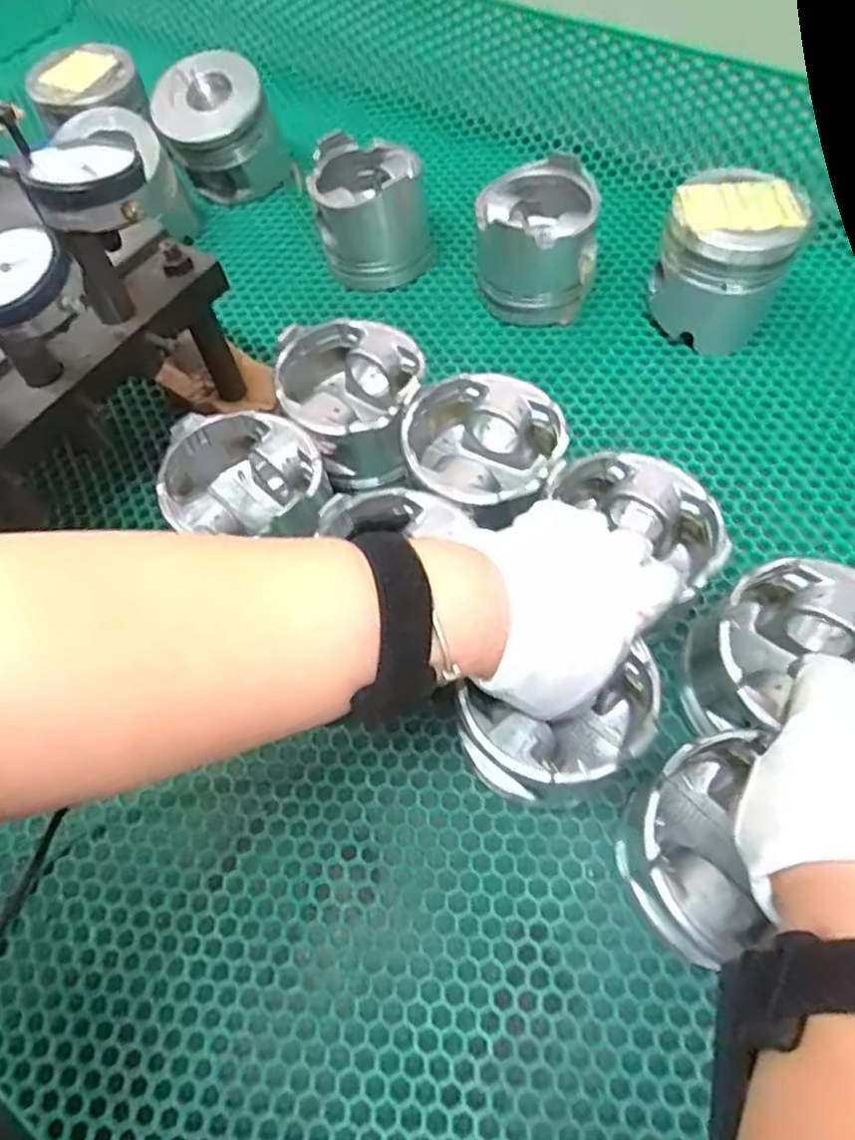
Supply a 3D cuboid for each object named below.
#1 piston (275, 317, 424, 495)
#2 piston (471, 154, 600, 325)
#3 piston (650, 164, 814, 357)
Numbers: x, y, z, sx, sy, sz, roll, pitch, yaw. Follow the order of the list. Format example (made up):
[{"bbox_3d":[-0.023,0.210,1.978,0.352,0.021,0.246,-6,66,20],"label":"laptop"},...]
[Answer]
[{"bbox_3d":[-0.047,-0.111,0.478,0.092,0.084,0.102,-8,61,-1],"label":"piston"},{"bbox_3d":[0.086,-0.258,0.552,0.090,0.086,0.090,-2,61,3],"label":"piston"},{"bbox_3d":[0.224,-0.232,0.521,0.086,0.099,0.086,-2,61,3],"label":"piston"}]

